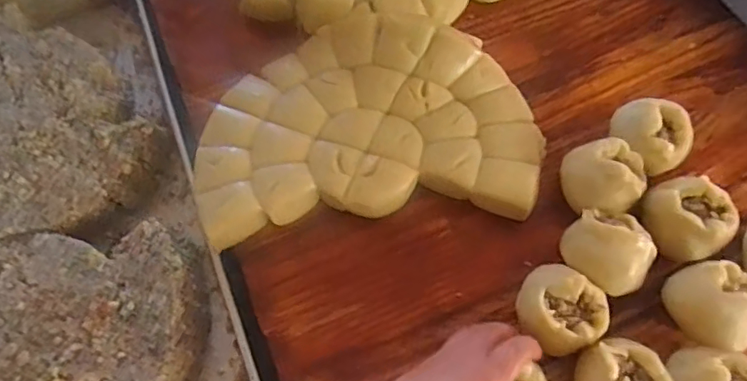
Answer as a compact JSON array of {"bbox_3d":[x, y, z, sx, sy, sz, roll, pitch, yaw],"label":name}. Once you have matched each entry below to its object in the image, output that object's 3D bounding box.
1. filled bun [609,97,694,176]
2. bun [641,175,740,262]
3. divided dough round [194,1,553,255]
[{"bbox_3d":[0.269,-0.051,0.544,0.065,0.063,0.075,-39,70,-13],"label":"filled bun"},{"bbox_3d":[0.285,0.029,0.511,0.064,0.063,0.073,-33,69,-11],"label":"bun"},{"bbox_3d":[-0.007,-0.069,0.561,0.325,0.073,0.212,-6,66,0],"label":"divided dough round"}]

